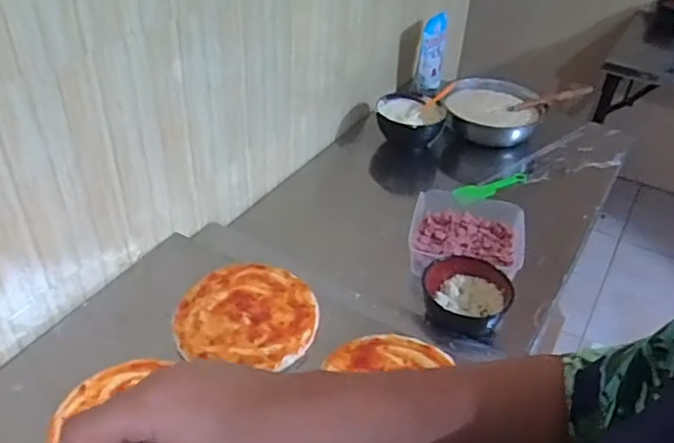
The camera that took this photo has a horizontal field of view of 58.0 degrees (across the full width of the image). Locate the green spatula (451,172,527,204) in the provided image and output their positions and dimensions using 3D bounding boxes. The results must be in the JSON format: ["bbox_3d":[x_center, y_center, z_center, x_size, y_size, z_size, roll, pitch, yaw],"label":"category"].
[{"bbox_3d":[0.334,-0.075,1.322,0.052,0.036,0.246,34,34,33],"label":"green spatula"}]

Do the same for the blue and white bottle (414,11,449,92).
[{"bbox_3d":[0.255,-0.453,1.654,0.067,0.208,0.067,7,40,6],"label":"blue and white bottle"}]

